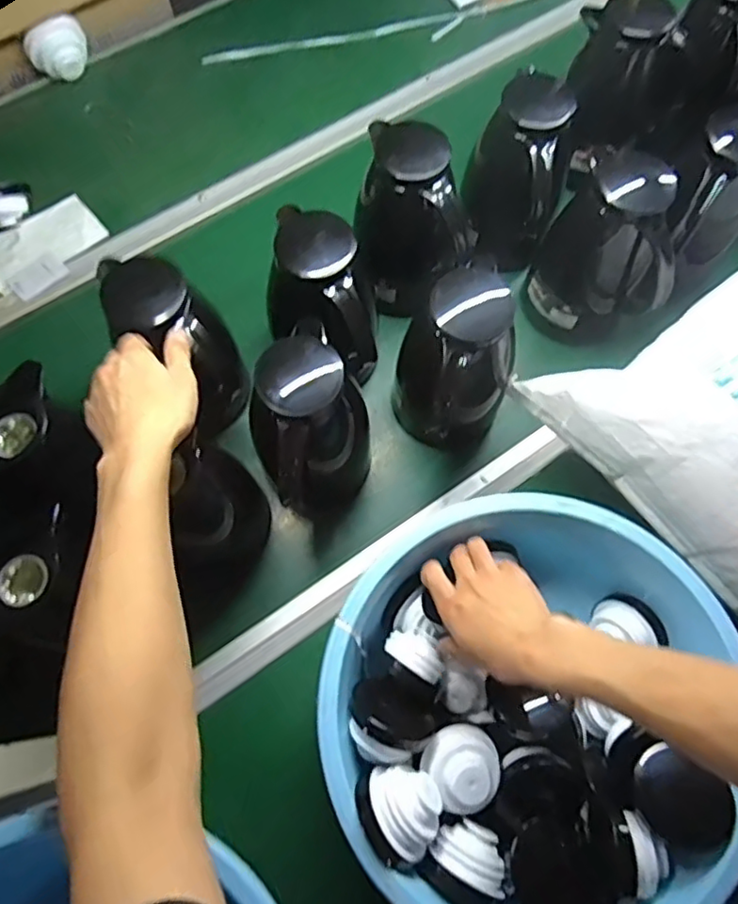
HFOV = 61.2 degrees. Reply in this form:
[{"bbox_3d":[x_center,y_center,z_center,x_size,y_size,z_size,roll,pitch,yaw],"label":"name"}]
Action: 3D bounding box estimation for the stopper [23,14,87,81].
[{"bbox_3d":[-0.461,-0.600,0.931,0.091,0.061,0.047,-32,71,-9],"label":"stopper"}]

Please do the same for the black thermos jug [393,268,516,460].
[{"bbox_3d":[0.089,-0.085,0.673,0.114,0.231,0.128,-27,70,-7],"label":"black thermos jug"}]

